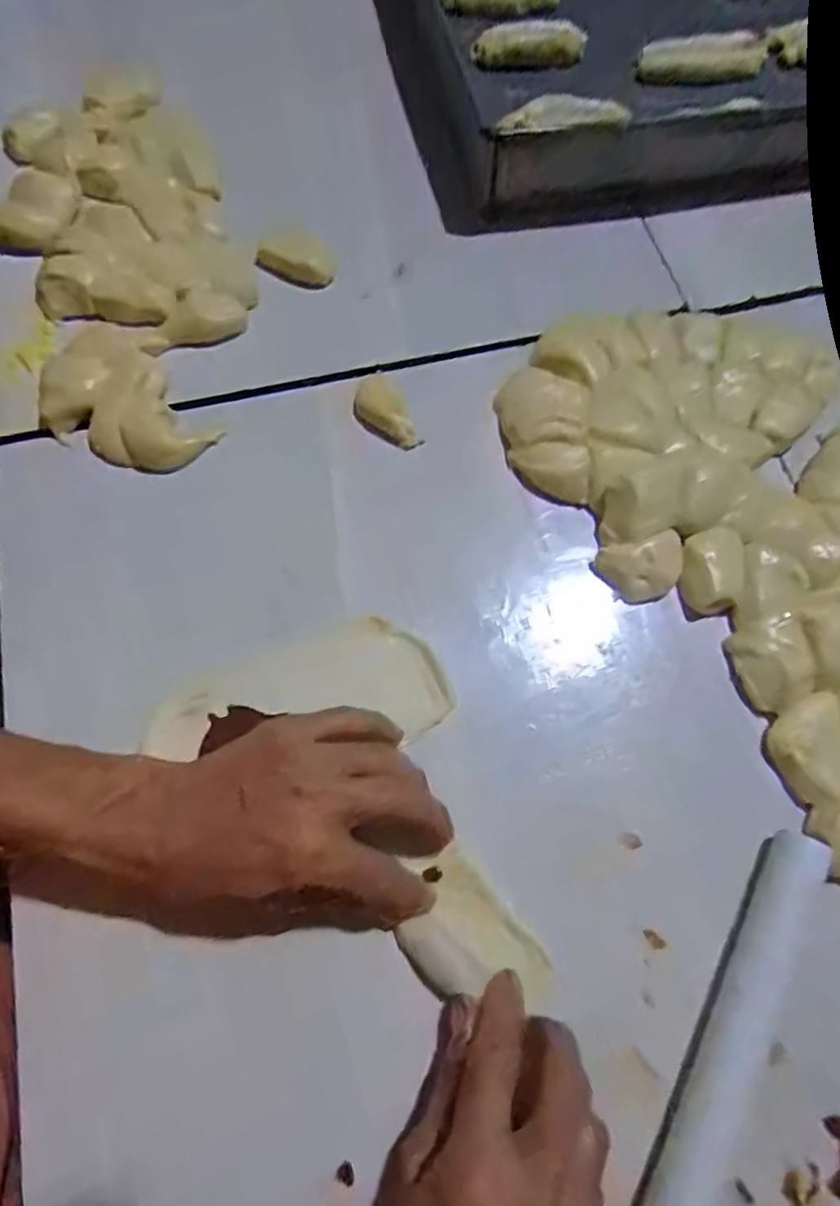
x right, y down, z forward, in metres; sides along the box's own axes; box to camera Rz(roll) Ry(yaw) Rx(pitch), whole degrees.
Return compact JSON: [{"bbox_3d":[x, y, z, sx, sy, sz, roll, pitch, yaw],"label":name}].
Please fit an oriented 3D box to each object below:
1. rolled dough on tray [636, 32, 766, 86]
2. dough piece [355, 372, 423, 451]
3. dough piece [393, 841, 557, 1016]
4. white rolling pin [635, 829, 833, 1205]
[{"bbox_3d":[0.243,-0.467,0.549,0.102,0.026,0.033,0,70,0],"label":"rolled dough on tray"},{"bbox_3d":[-0.025,-0.127,0.416,0.033,0.016,0.058,-20,71,-7],"label":"dough piece"},{"bbox_3d":[0.024,0.168,0.313,0.052,0.007,0.081,-38,74,-13],"label":"dough piece"},{"bbox_3d":[0.140,0.214,0.291,0.030,0.023,0.228,30,73,11],"label":"white rolling pin"}]

